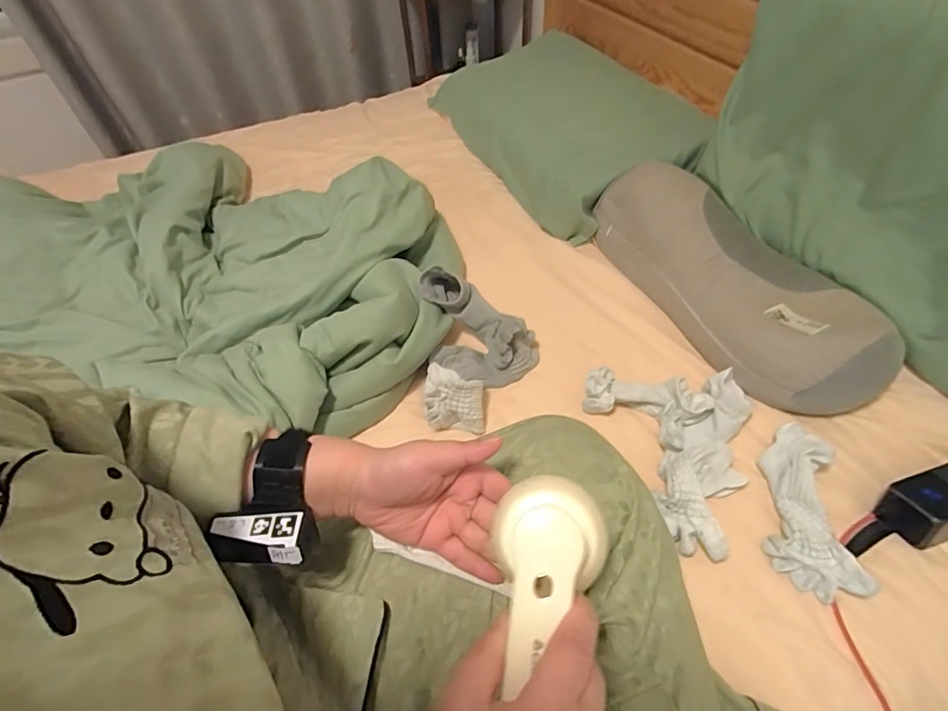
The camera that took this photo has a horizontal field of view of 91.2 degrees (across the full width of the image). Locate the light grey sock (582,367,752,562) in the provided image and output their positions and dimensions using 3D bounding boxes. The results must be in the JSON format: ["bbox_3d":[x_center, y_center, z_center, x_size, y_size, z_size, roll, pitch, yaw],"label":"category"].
[{"bbox_3d":[0.229,0.111,0.554,0.190,0.049,0.226,8,53,10],"label":"light grey sock"}]

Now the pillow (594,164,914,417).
[{"bbox_3d":[0.379,-0.123,0.683,0.196,0.125,0.457,-18,53,-11],"label":"pillow"}]

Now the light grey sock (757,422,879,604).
[{"bbox_3d":[0.354,0.159,0.500,0.078,0.052,0.180,5,52,7],"label":"light grey sock"}]

